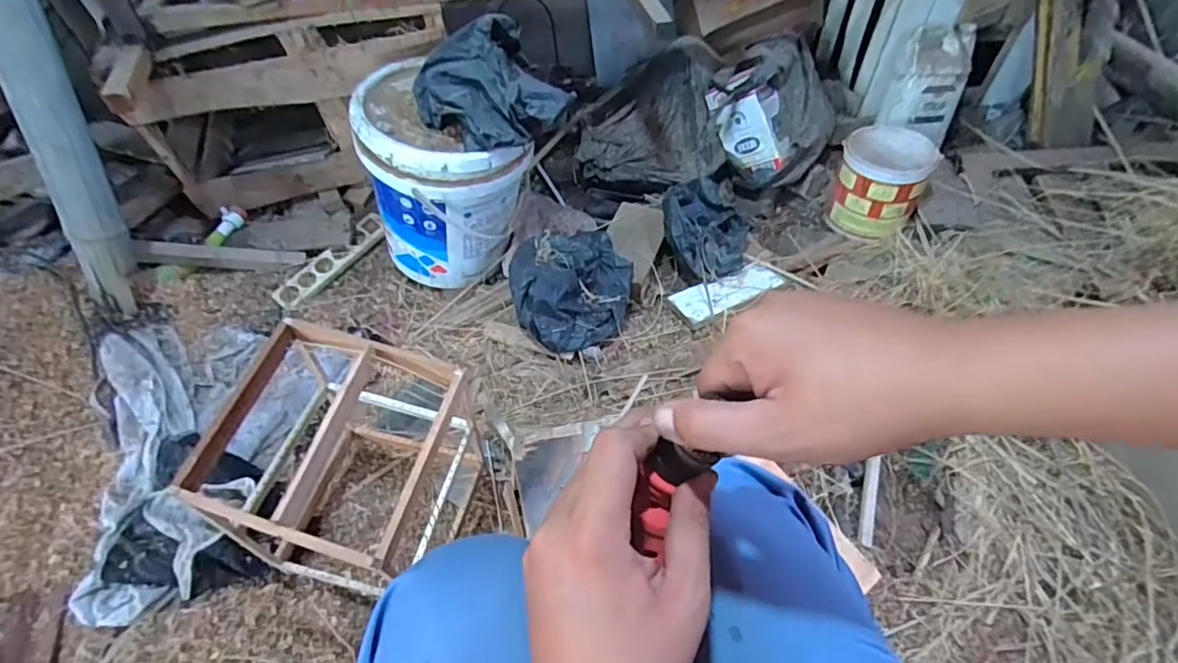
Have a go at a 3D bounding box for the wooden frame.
[{"bbox_3d":[-0.291,0.185,0.721,0.269,0.340,0.245,11,50,8],"label":"wooden frame"}]

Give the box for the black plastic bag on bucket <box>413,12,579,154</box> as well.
[{"bbox_3d":[-0.161,-0.394,0.912,0.184,0.116,0.200,-32,56,-22],"label":"black plastic bag on bucket"}]

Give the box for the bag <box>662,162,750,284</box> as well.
[{"bbox_3d":[0.242,-0.221,1.195,0.170,0.077,0.216,-13,51,-9],"label":"bag"}]

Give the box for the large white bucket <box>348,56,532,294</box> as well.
[{"bbox_3d":[-0.265,-0.274,1.089,0.277,0.345,0.275,-19,52,-14],"label":"large white bucket"}]

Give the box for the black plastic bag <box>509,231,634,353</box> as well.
[{"bbox_3d":[-0.026,-0.083,1.092,0.236,0.120,0.192,-14,51,-12],"label":"black plastic bag"}]

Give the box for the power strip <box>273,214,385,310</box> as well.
[{"bbox_3d":[-0.536,-0.148,1.201,0.061,0.014,0.267,40,71,7],"label":"power strip"}]

